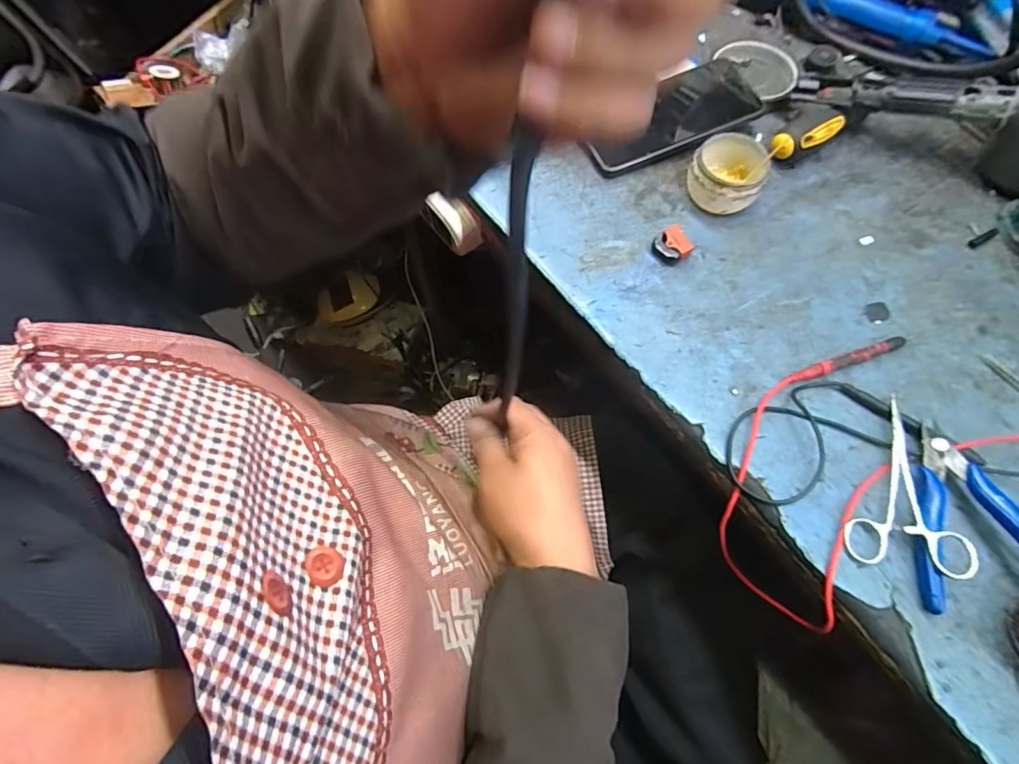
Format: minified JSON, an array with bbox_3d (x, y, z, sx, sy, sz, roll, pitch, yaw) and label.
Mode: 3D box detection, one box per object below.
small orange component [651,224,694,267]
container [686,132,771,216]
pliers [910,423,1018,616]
[{"bbox_3d":[0.134,-0.112,0.424,0.025,0.017,0.026,-27,69,-11],"label":"small orange component"},{"bbox_3d":[0.186,-0.179,0.442,0.061,0.037,0.074,22,68,9],"label":"container"},{"bbox_3d":[0.305,0.091,0.330,0.078,0.023,0.112,7,66,3],"label":"pliers"}]

